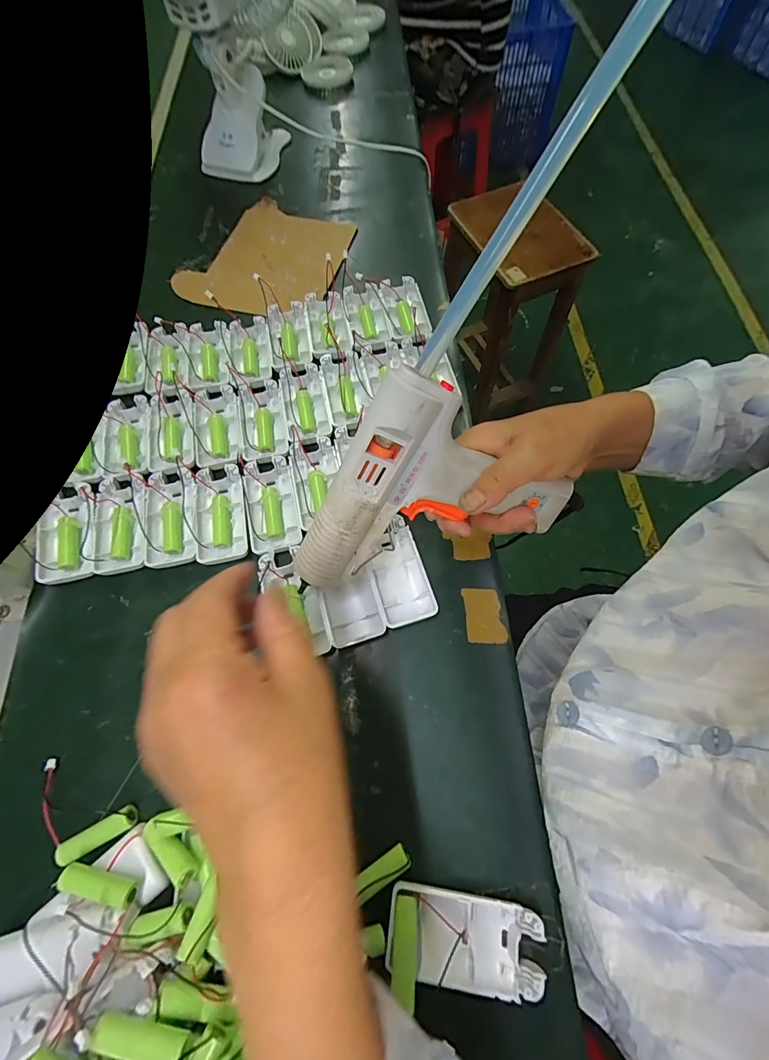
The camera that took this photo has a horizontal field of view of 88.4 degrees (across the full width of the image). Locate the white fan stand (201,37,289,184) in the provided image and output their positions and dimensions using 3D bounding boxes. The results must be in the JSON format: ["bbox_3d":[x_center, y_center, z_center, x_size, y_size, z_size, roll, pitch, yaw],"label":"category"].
[{"bbox_3d":[-0.193,-0.546,0.517,0.095,0.101,0.097,13,70,6],"label":"white fan stand"}]

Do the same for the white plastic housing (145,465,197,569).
[{"bbox_3d":[-0.195,-0.014,0.362,0.046,0.011,0.094,-11,67,-3],"label":"white plastic housing"}]

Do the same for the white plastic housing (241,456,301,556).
[{"bbox_3d":[-0.105,-0.023,0.366,0.044,0.016,0.091,-15,67,-4],"label":"white plastic housing"}]

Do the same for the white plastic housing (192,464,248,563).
[{"bbox_3d":[-0.151,-0.015,0.363,0.043,0.013,0.093,-12,67,-3],"label":"white plastic housing"}]

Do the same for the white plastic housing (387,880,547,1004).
[{"bbox_3d":[0.051,0.257,0.250,0.094,0.014,0.045,7,68,5],"label":"white plastic housing"}]

